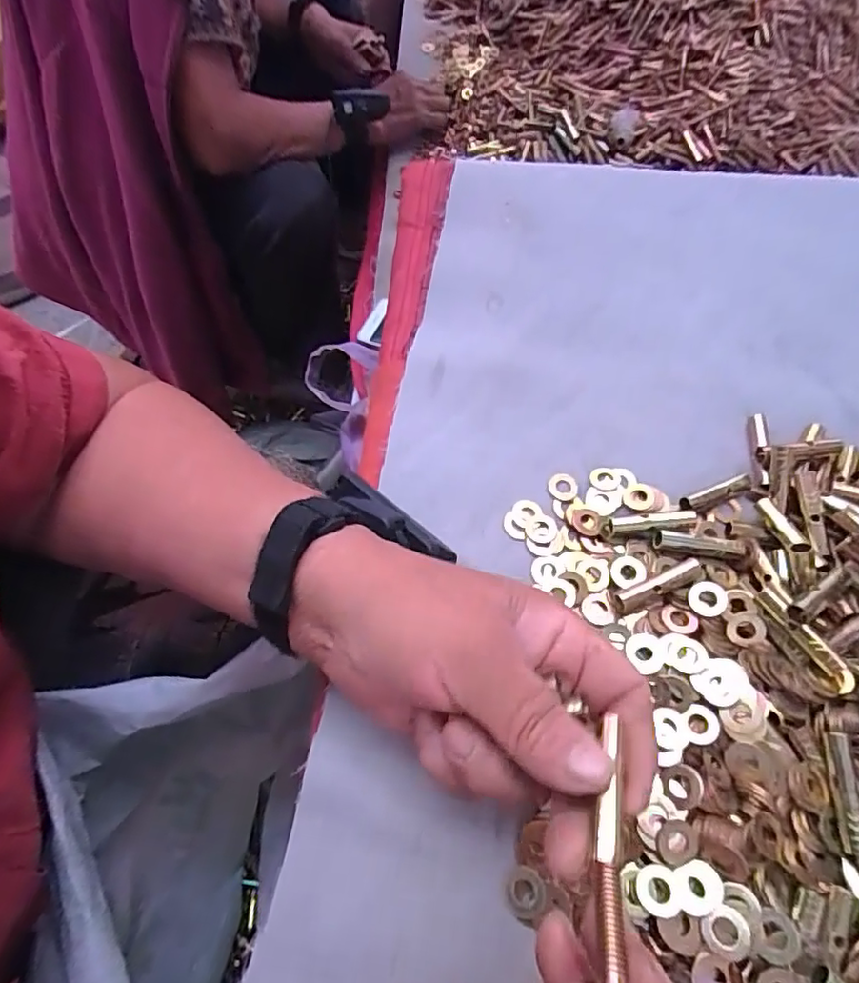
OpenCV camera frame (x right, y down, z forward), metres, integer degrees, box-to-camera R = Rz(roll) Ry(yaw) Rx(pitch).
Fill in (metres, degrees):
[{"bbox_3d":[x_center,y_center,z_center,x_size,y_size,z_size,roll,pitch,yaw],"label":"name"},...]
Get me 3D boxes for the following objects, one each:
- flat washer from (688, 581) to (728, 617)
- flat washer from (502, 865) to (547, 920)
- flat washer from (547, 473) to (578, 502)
[{"bbox_3d":[0.134,0.052,0.276,0.017,0.004,0.016,2,77,25],"label":"flat washer"},{"bbox_3d":[0.037,0.158,0.226,0.017,0.004,0.017,0,61,-1],"label":"flat washer"},{"bbox_3d":[0.073,-0.003,0.311,0.016,0.004,0.016,18,62,9],"label":"flat washer"}]

